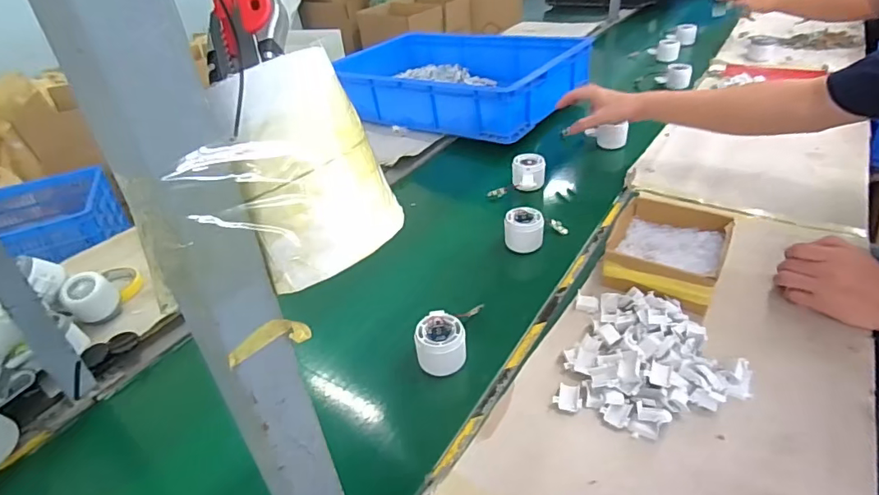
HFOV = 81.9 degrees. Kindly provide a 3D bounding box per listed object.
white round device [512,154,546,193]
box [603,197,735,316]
[{"bbox_3d":[0.165,-0.139,0.938,0.063,0.044,0.062,-1,34,7],"label":"white round device"},{"bbox_3d":[0.314,0.004,0.705,0.146,0.048,0.184,16,40,29],"label":"box"}]

